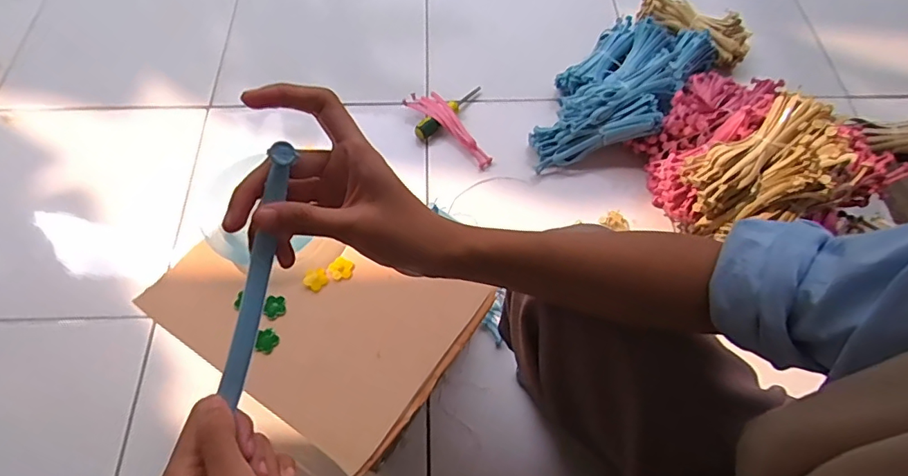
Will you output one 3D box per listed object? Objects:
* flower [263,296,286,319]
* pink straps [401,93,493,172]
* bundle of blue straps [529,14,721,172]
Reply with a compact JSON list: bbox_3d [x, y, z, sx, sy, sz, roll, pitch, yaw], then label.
[{"bbox_3d":[-0.177,0.068,0.497,0.021,0.004,0.021,-14,64,-8],"label":"flower"},{"bbox_3d":[-0.003,-0.199,0.892,0.193,0.028,0.046,40,69,18],"label":"pink straps"},{"bbox_3d":[0.295,-0.261,0.901,0.200,0.112,0.381,33,67,15],"label":"bundle of blue straps"}]

